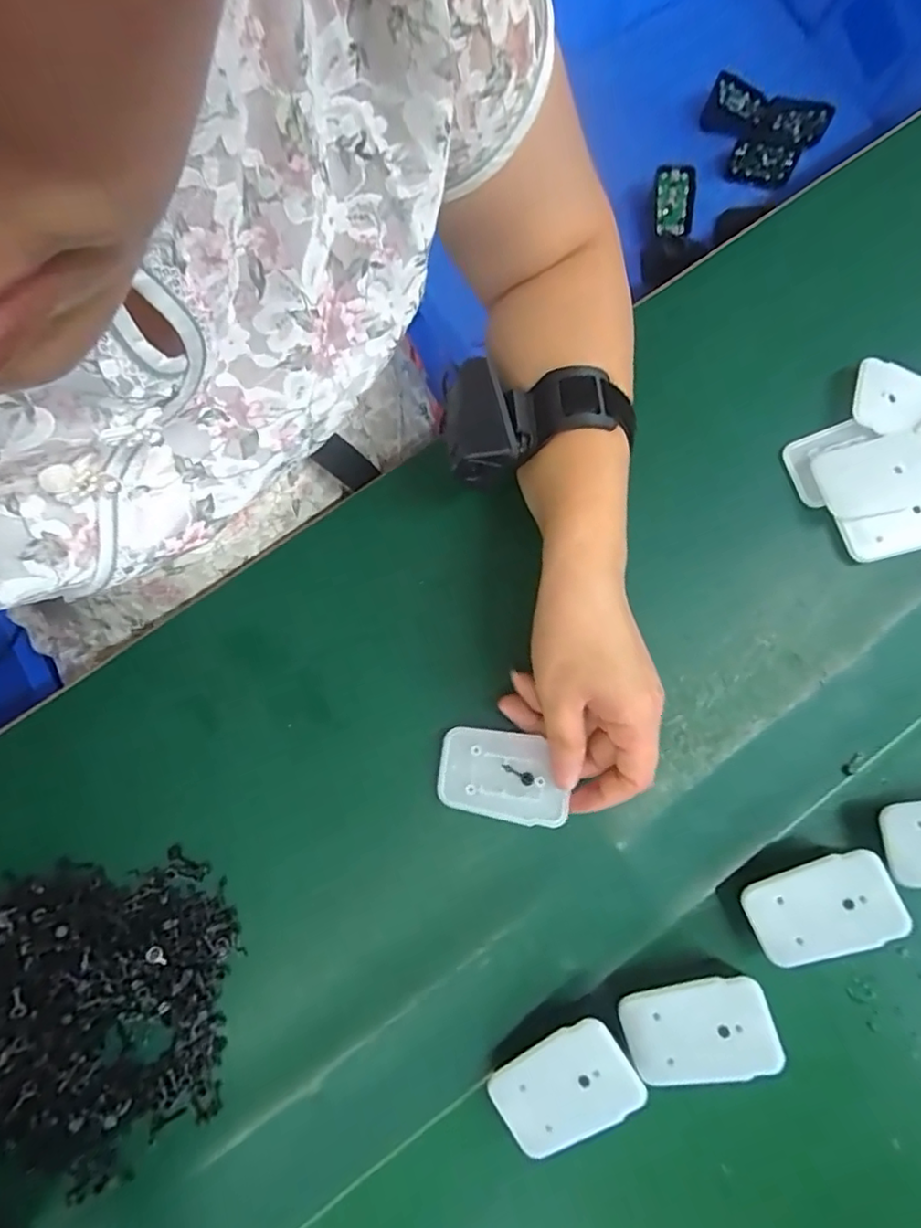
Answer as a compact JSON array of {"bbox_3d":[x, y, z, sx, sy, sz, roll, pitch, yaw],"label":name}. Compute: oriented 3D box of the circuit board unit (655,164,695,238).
[{"bbox_3d":[0.226,-0.436,0.634,0.039,0.010,0.068,7,109,33],"label":"circuit board unit"}]

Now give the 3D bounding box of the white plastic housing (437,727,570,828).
[{"bbox_3d":[0.022,0.086,0.320,0.066,0.015,0.045,9,78,2],"label":"white plastic housing"}]

